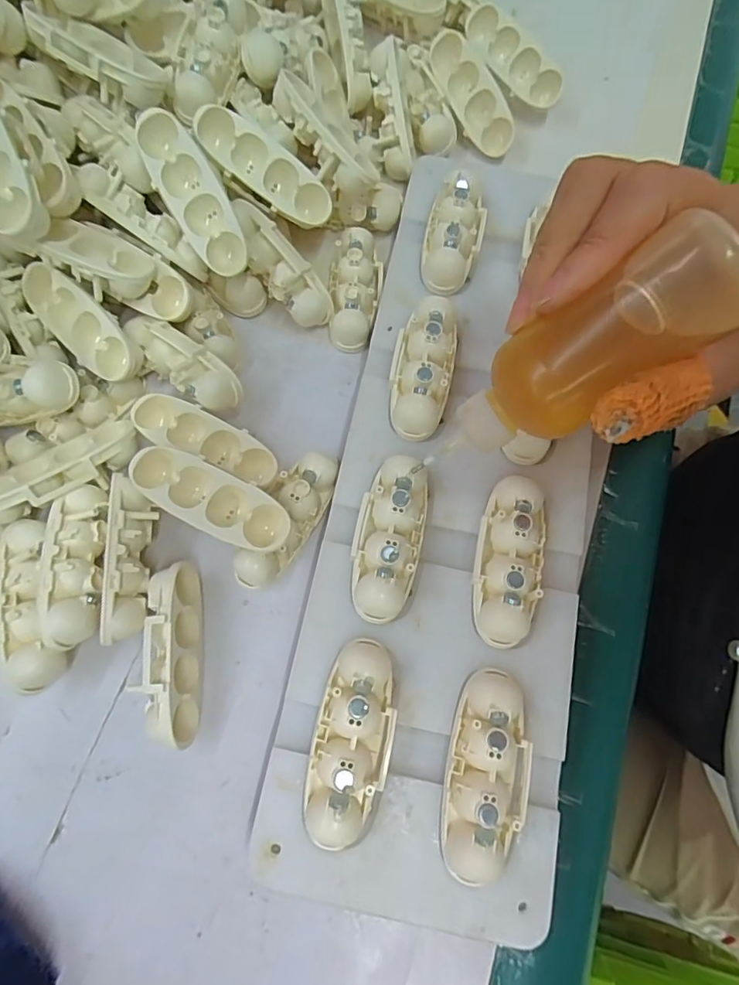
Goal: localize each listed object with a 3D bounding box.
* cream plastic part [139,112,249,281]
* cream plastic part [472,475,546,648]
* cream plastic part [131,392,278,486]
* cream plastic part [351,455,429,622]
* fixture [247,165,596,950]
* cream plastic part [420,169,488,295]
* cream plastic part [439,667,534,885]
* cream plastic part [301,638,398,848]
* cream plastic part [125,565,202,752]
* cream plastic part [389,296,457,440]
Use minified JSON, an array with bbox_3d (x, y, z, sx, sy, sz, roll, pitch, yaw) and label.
[{"bbox_3d":[-0.071,-0.122,0.226,0.024,0.014,0.063,-25,107,14],"label":"cream plastic part"},{"bbox_3d":[0.052,0.024,0.200,0.024,0.014,0.061,12,76,2],"label":"cream plastic part"},{"bbox_3d":[-0.068,-0.022,0.226,0.063,0.015,0.021,23,76,4],"label":"cream plastic part"},{"bbox_3d":[0.007,0.016,0.201,0.024,0.015,0.061,12,76,1],"label":"cream plastic part"},{"bbox_3d":[0.040,-0.011,0.213,0.098,0.031,0.303,12,76,1],"label":"fixture"},{"bbox_3d":[0.039,-0.118,0.247,0.025,0.019,0.060,14,76,2],"label":"cream plastic part"},{"bbox_3d":[0.040,0.091,0.178,0.025,0.017,0.059,13,71,2],"label":"cream plastic part"},{"bbox_3d":[-0.005,0.081,0.180,0.026,0.016,0.061,15,72,2],"label":"cream plastic part"},{"bbox_3d":[-0.072,0.058,0.198,0.016,0.023,0.062,-5,76,-3],"label":"cream plastic part"},{"bbox_3d":[0.022,-0.052,0.225,0.024,0.014,0.060,9,76,1],"label":"cream plastic part"}]

